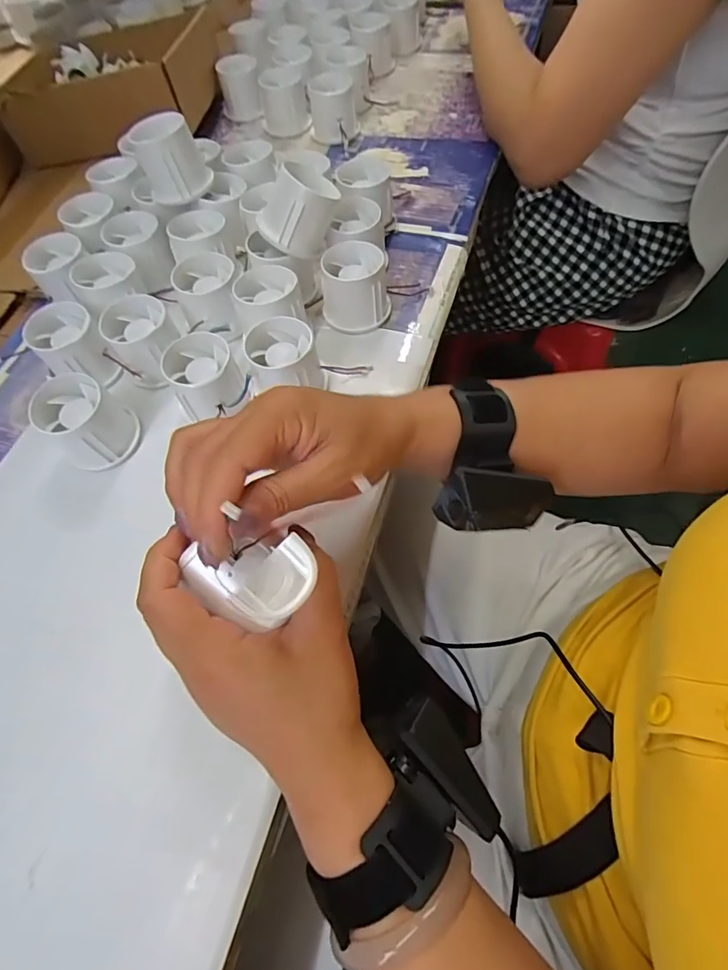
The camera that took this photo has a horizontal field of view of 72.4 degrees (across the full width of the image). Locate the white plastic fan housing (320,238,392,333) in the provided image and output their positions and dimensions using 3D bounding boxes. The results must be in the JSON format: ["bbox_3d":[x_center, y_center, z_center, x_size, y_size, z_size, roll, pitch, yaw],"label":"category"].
[{"bbox_3d":[-0.007,-0.164,0.418,0.056,0.050,0.053,-4,61,2],"label":"white plastic fan housing"}]

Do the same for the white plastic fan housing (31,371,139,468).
[{"bbox_3d":[-0.204,-0.045,0.369,0.055,0.050,0.057,-2,60,4],"label":"white plastic fan housing"}]

